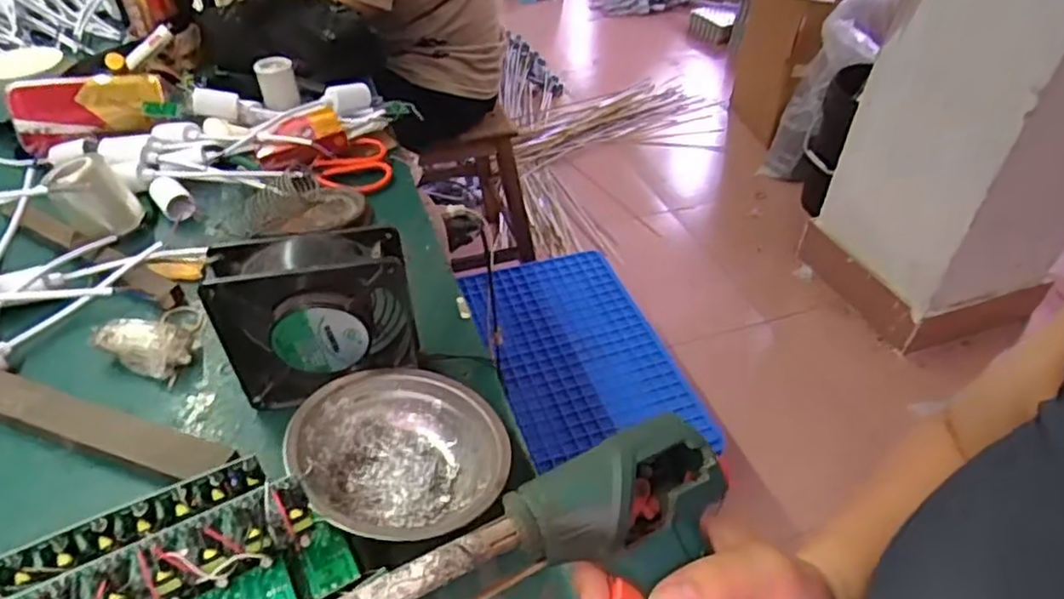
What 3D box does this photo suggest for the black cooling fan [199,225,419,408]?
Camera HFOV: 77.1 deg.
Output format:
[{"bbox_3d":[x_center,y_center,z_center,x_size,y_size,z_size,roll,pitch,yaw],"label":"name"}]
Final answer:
[{"bbox_3d":[-0.141,0.010,0.446,0.118,0.109,0.047,-3,43,-6],"label":"black cooling fan"}]

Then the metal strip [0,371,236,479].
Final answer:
[{"bbox_3d":[-0.294,0.083,0.444,0.199,0.010,0.036,12,44,13],"label":"metal strip"}]

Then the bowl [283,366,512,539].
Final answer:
[{"bbox_3d":[-0.077,0.095,0.410,0.122,0.053,0.120,1,43,-1],"label":"bowl"}]

